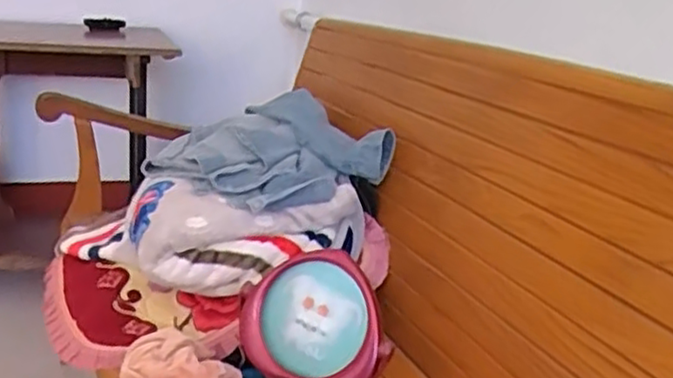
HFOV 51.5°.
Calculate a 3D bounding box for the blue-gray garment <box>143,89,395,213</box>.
[{"bbox_3d":[-0.146,-0.080,1.213,0.420,0.125,0.245,19,22,36],"label":"blue-gray garment"}]

